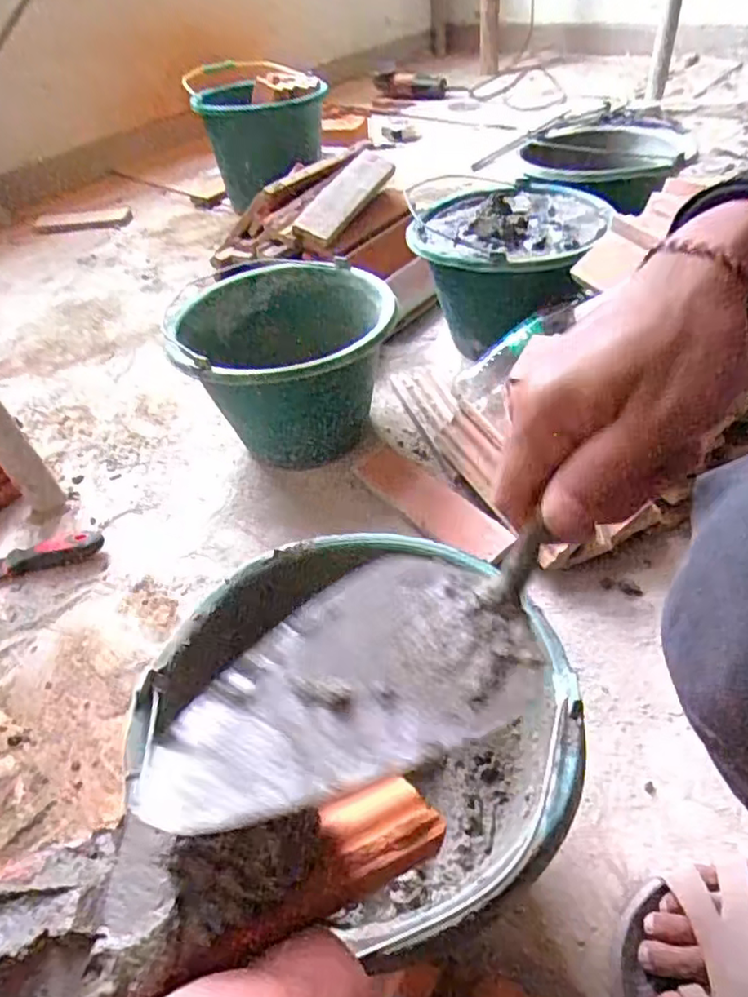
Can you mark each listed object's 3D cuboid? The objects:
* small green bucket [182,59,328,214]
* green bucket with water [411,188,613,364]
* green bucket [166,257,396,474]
[{"bbox_3d":[-0.253,-0.861,1.520,0.280,0.260,0.250,-8,44,0],"label":"small green bucket"},{"bbox_3d":[0.193,-0.322,0.944,0.241,0.186,0.261,-4,45,4],"label":"green bucket with water"},{"bbox_3d":[-0.104,-0.162,0.828,0.265,0.188,0.268,-4,45,4],"label":"green bucket"}]

